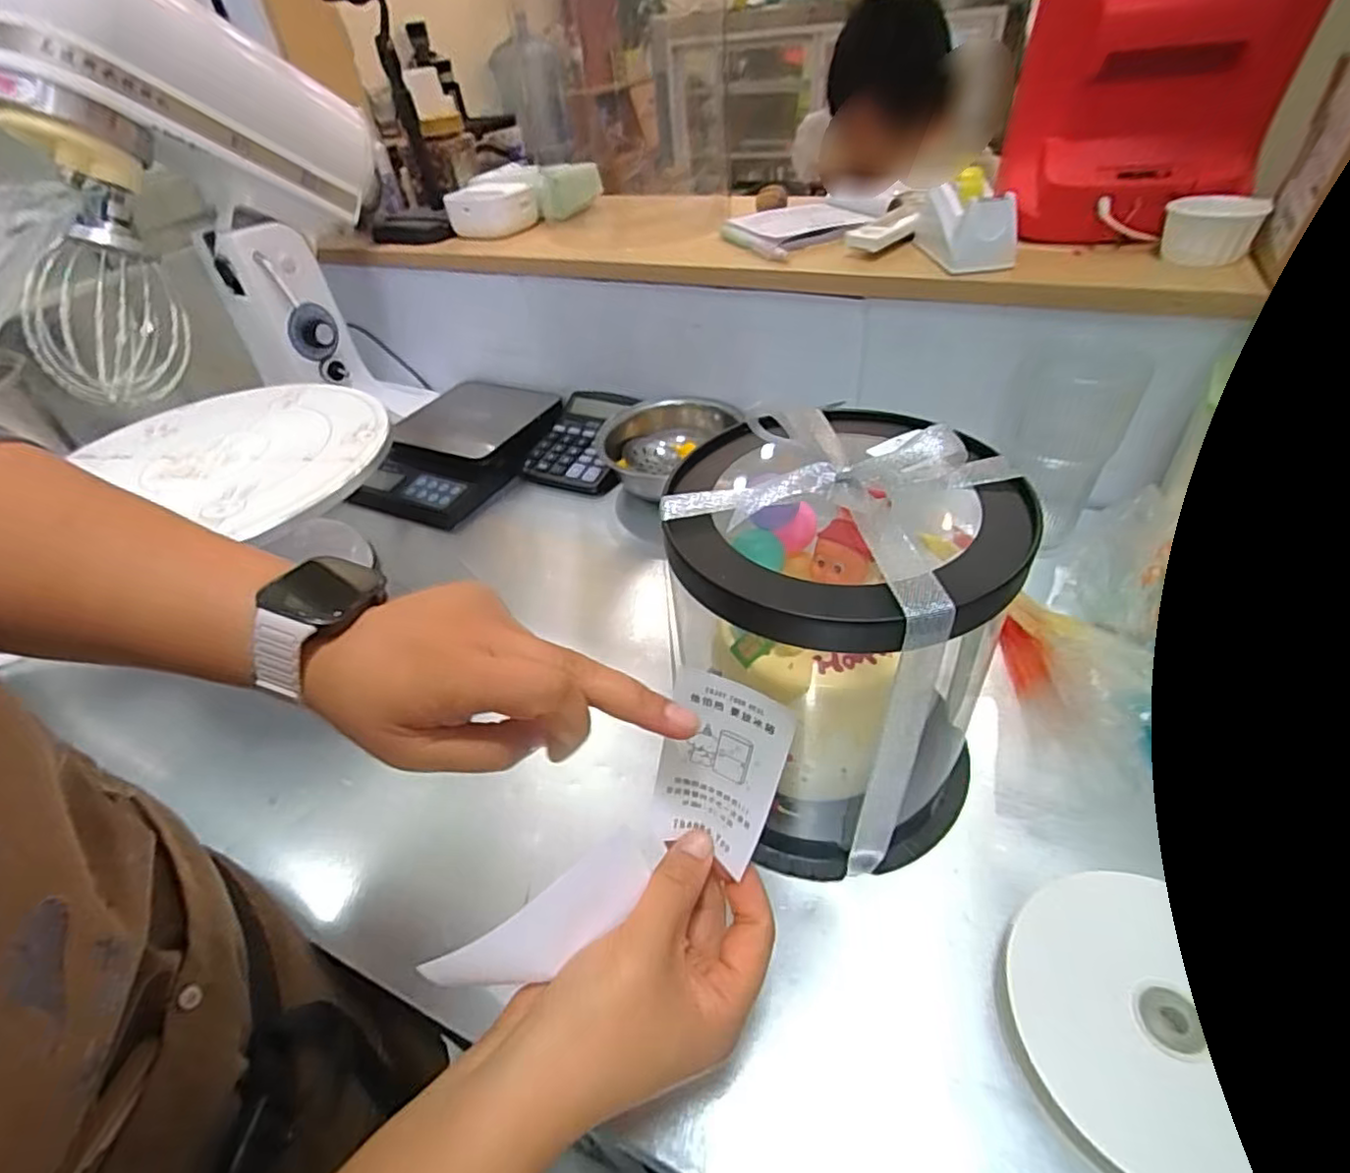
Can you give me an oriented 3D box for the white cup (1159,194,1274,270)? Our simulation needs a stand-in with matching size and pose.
[{"bbox_3d":[0.436,-0.290,0.530,0.061,0.040,0.065,30,53,33],"label":"white cup"}]

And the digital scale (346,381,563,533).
[{"bbox_3d":[-0.256,-0.168,0.773,0.187,0.041,0.247,10,44,18],"label":"digital scale"}]

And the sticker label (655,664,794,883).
[{"bbox_3d":[0.019,0.080,0.283,0.052,0.085,0.007,18,25,19],"label":"sticker label"}]

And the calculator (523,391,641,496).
[{"bbox_3d":[-0.100,-0.171,0.753,0.112,0.015,0.150,10,60,18],"label":"calculator"}]

